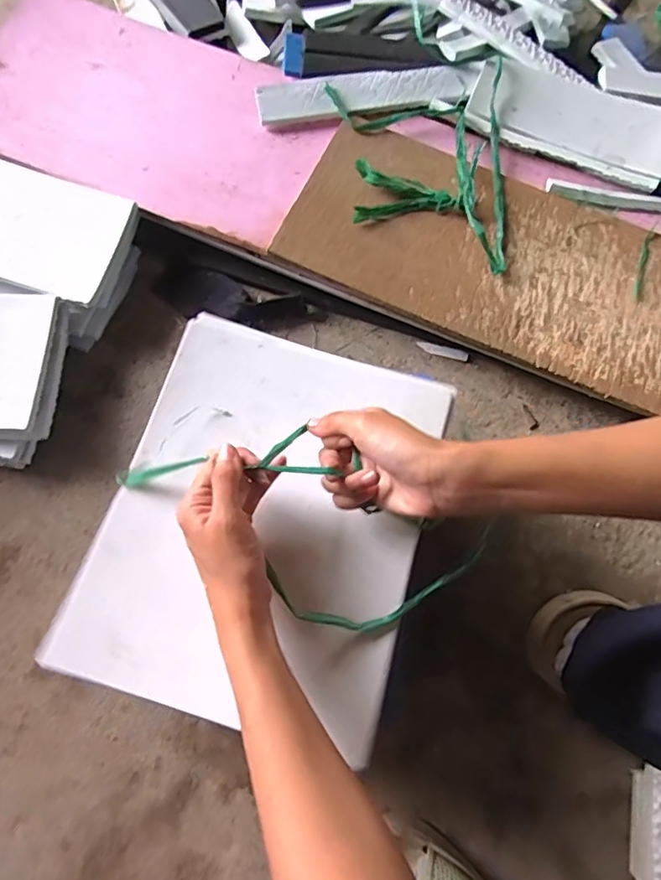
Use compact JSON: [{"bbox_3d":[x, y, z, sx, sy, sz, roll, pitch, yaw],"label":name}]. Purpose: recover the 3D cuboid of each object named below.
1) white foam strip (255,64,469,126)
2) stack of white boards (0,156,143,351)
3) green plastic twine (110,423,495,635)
[{"bbox_3d":[0.038,-0.428,0.667,0.250,0.015,0.056,-5,90,1],"label":"white foam strip"},{"bbox_3d":[-0.376,-0.235,0.624,0.295,0.057,0.165,18,73,5],"label":"stack of white boards"},{"bbox_3d":[-0.022,0.054,0.384,0.267,0.069,0.117,27,74,2],"label":"green plastic twine"}]

